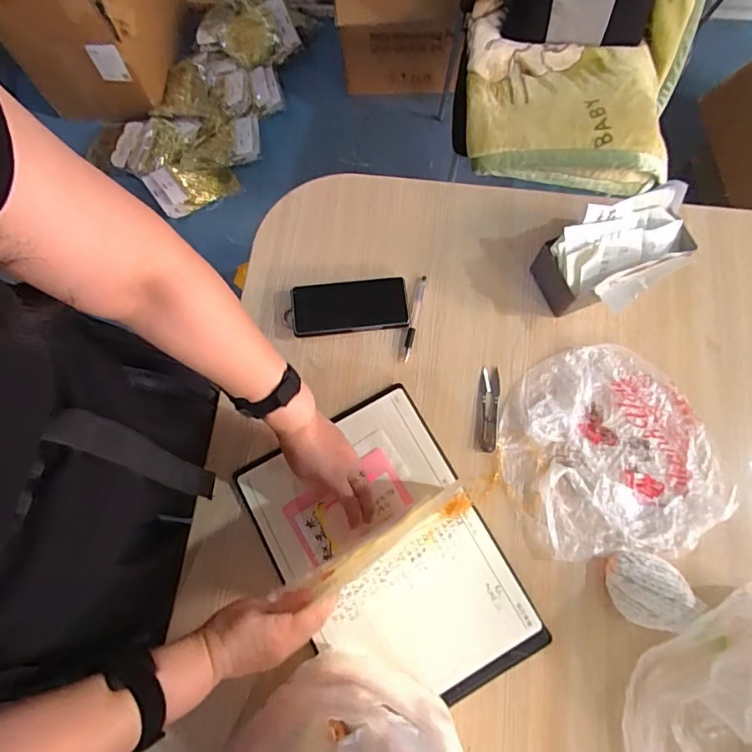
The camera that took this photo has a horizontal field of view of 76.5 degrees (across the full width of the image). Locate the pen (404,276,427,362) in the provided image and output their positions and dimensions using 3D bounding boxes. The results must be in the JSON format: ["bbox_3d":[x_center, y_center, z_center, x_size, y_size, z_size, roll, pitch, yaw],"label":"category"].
[{"bbox_3d":[0.055,-0.084,0.681,0.011,0.007,0.128,12,74,4],"label":"pen"}]

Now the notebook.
[{"bbox_3d":[0.012,0.220,0.587,0.251,0.035,0.356,-29,75,-8],"label":"notebook"}]

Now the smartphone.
[{"bbox_3d":[-0.037,-0.097,0.671,0.161,0.010,0.073,-6,77,-4],"label":"smartphone"}]

